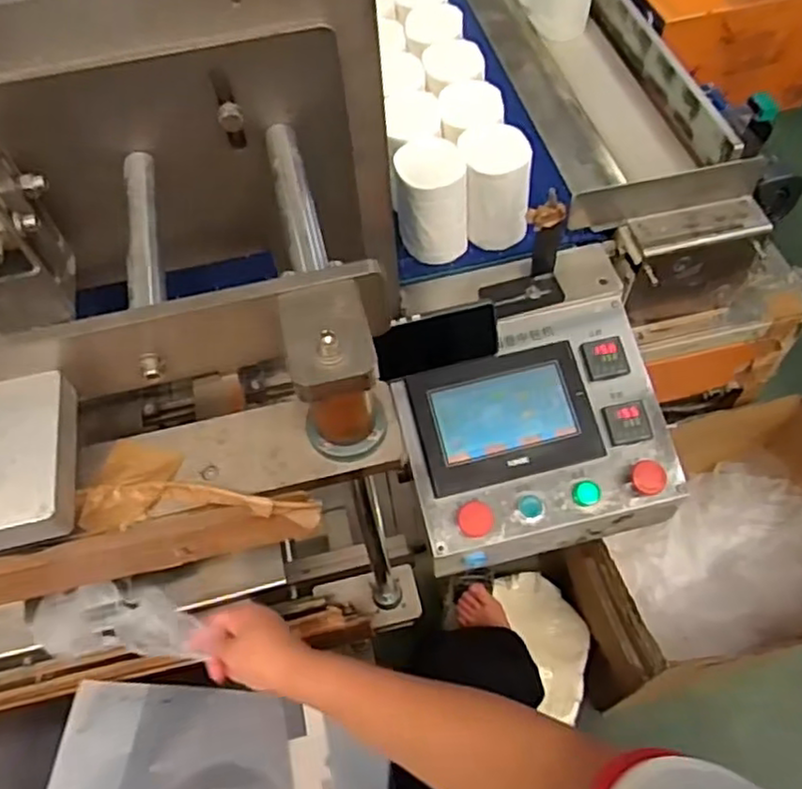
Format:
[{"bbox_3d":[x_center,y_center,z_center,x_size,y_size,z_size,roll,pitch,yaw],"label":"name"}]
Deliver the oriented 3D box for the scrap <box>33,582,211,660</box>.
[{"bbox_3d":[-0.272,0.225,0.672,0.180,0.047,0.079,2,58,20],"label":"scrap"}]

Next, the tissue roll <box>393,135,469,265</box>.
[{"bbox_3d":[0.038,-0.239,0.857,0.081,0.127,0.081,-8,58,-2],"label":"tissue roll"}]

